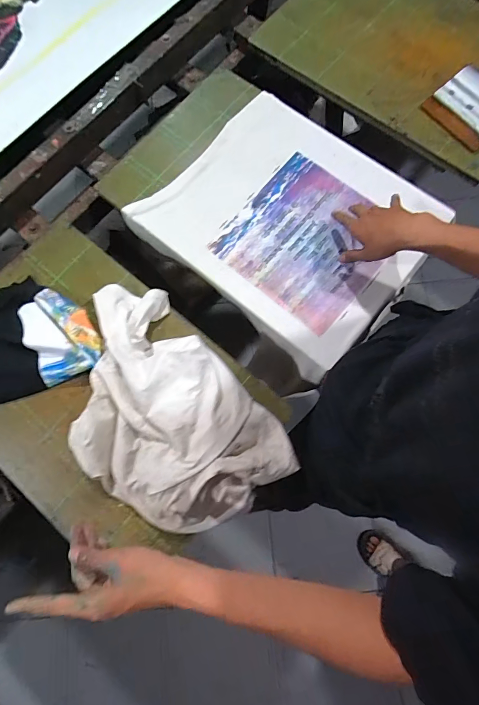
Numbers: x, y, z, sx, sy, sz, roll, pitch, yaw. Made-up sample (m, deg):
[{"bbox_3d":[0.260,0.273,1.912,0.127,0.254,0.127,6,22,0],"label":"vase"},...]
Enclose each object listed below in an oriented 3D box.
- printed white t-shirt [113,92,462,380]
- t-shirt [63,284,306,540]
[{"bbox_3d":[0.094,-0.246,0.683,0.465,0.057,0.387,42,80,8],"label":"printed white t-shirt"},{"bbox_3d":[-0.142,0.090,0.583,0.272,0.087,0.429,-41,77,-7],"label":"t-shirt"}]

